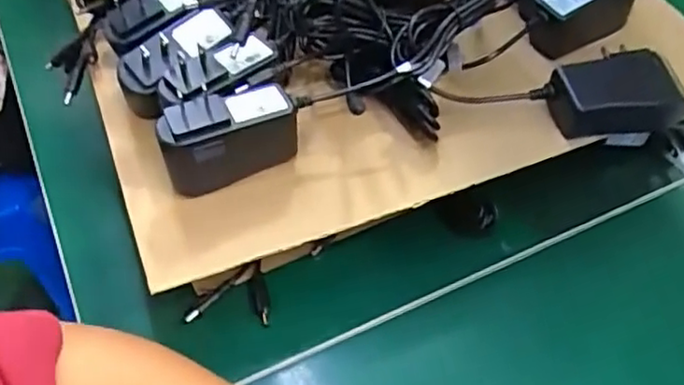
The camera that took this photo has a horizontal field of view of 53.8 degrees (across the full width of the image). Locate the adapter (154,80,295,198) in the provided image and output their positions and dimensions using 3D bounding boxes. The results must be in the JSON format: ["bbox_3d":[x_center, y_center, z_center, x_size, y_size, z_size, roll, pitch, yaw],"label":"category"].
[{"bbox_3d":[-0.061,-0.028,0.366,0.070,0.046,0.027,-17,51,-17],"label":"adapter"}]

